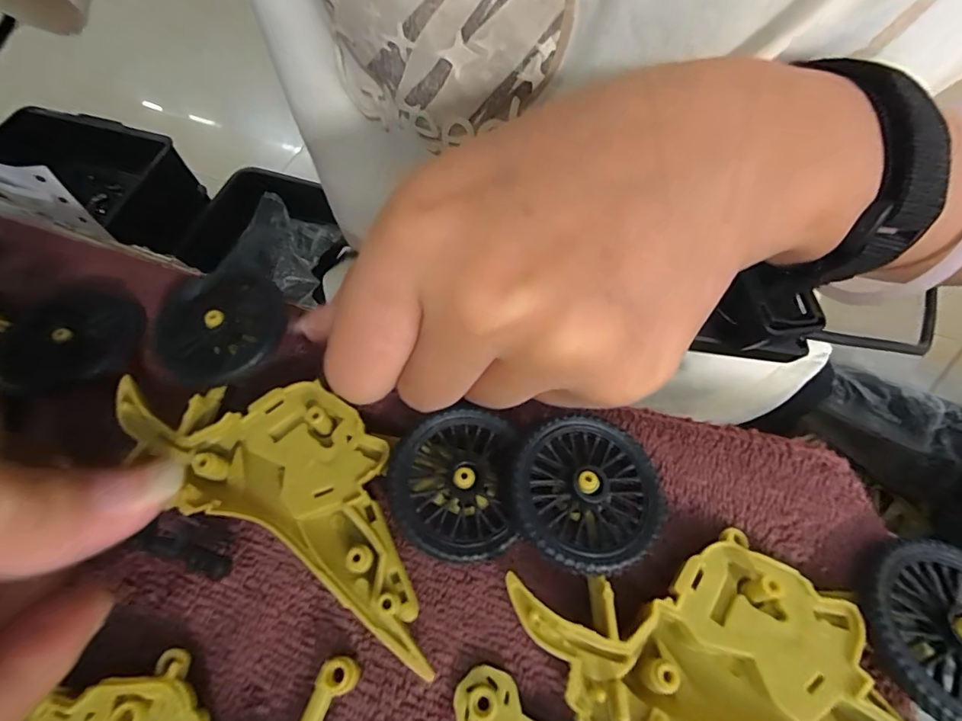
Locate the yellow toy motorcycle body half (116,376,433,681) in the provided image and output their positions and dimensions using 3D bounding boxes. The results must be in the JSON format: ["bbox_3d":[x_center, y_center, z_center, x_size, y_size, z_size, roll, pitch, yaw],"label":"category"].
[{"bbox_3d":[-0.047,0.030,0.123,0.100,0.009,0.040,34,70,14],"label":"yellow toy motorcycle body half"}]

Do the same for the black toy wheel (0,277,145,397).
[{"bbox_3d":[-0.127,-0.007,0.146,0.043,0.010,0.041,-1,62,2],"label":"black toy wheel"}]

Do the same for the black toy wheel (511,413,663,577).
[{"bbox_3d":[0.026,0.031,0.114,0.035,0.008,0.036,-1,64,2],"label":"black toy wheel"}]

